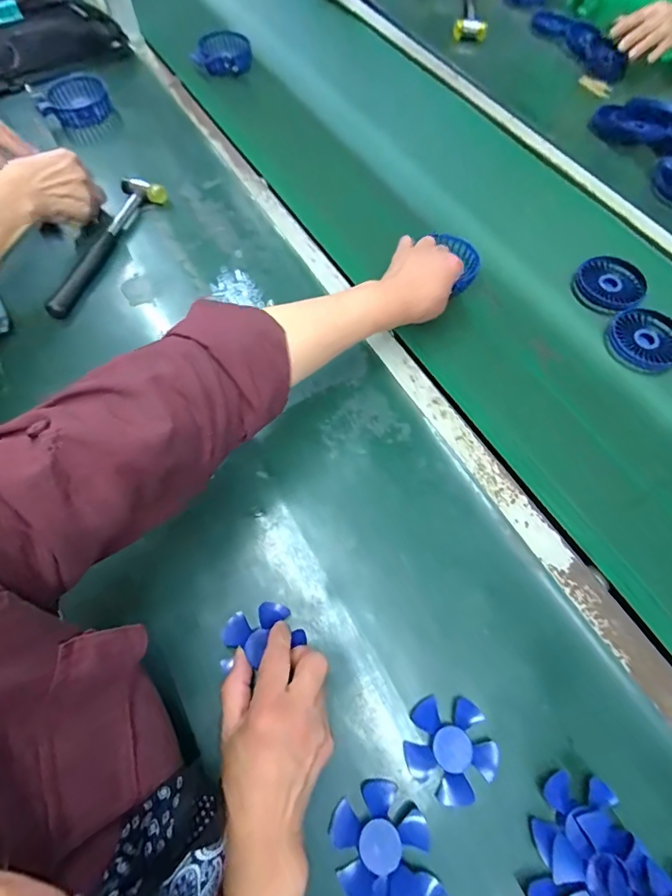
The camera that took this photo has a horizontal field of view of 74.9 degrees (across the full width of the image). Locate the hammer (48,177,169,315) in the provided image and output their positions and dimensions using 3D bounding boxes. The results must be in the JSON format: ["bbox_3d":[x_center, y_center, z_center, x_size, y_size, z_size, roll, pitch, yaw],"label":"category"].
[{"bbox_3d":[-0.306,-0.265,0.571,0.054,0.027,0.236,21,67,9],"label":"hammer"}]

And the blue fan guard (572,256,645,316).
[{"bbox_3d":[0.358,-0.215,0.576,0.083,0.017,0.082,41,71,16],"label":"blue fan guard"}]

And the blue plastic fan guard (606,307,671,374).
[{"bbox_3d":[0.384,-0.132,0.545,0.078,0.026,0.085,0,66,0],"label":"blue plastic fan guard"}]

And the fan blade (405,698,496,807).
[{"bbox_3d":[0.092,0.240,0.353,0.067,0.019,0.070,0,66,0],"label":"fan blade"}]

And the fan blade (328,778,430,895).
[{"bbox_3d":[0.030,0.295,0.327,0.068,0.016,0.069,0,66,0],"label":"fan blade"}]

